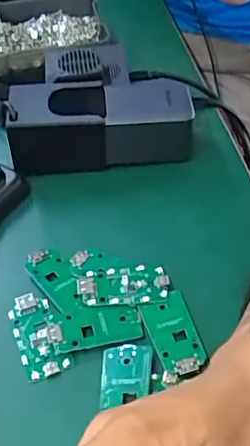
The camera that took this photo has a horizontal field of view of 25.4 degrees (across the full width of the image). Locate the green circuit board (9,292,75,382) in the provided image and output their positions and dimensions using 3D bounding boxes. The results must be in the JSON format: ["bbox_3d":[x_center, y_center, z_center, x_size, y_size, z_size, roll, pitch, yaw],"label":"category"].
[{"bbox_3d":[-0.060,0.075,0.379,0.030,0.007,0.063,-23,52,-10],"label":"green circuit board"}]

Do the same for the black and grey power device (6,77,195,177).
[{"bbox_3d":[-0.020,-0.087,0.486,0.155,0.061,0.061,-8,49,-1],"label":"black and grey power device"}]

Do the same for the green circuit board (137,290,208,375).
[{"bbox_3d":[0.033,0.073,0.373,0.032,0.004,0.058,-19,51,-7],"label":"green circuit board"}]

